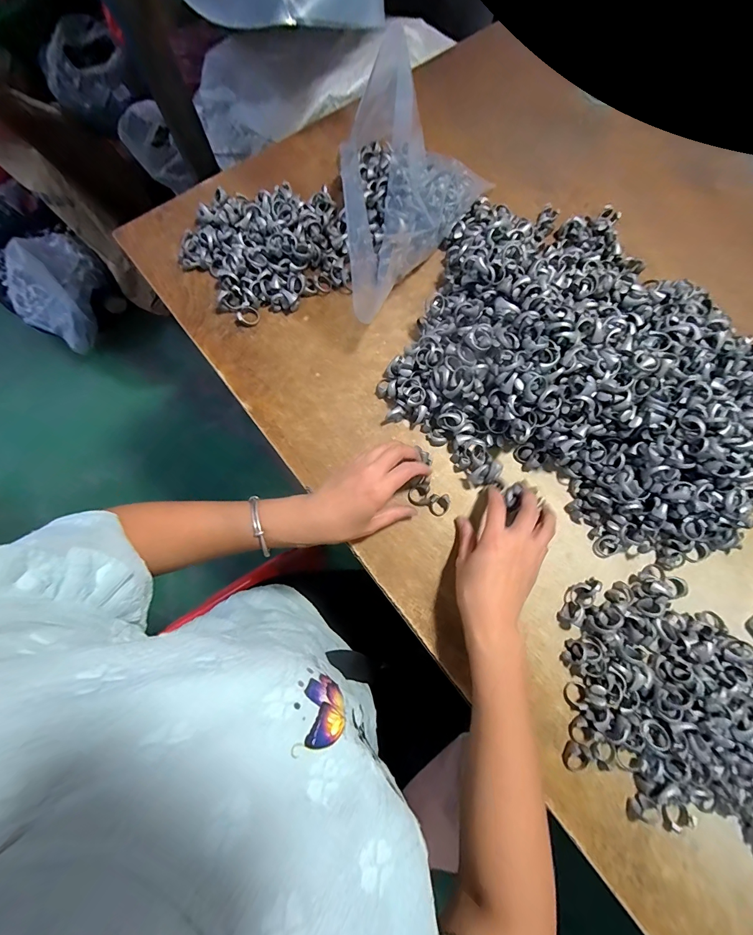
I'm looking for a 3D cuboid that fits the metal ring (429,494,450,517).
[{"bbox_3d":[0.070,0.041,0.405,0.022,0.005,0.024,-3,89,14],"label":"metal ring"}]

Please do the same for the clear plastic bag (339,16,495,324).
[{"bbox_3d":[0.003,-0.319,0.432,0.168,0.099,0.287,35,79,6],"label":"clear plastic bag"}]

